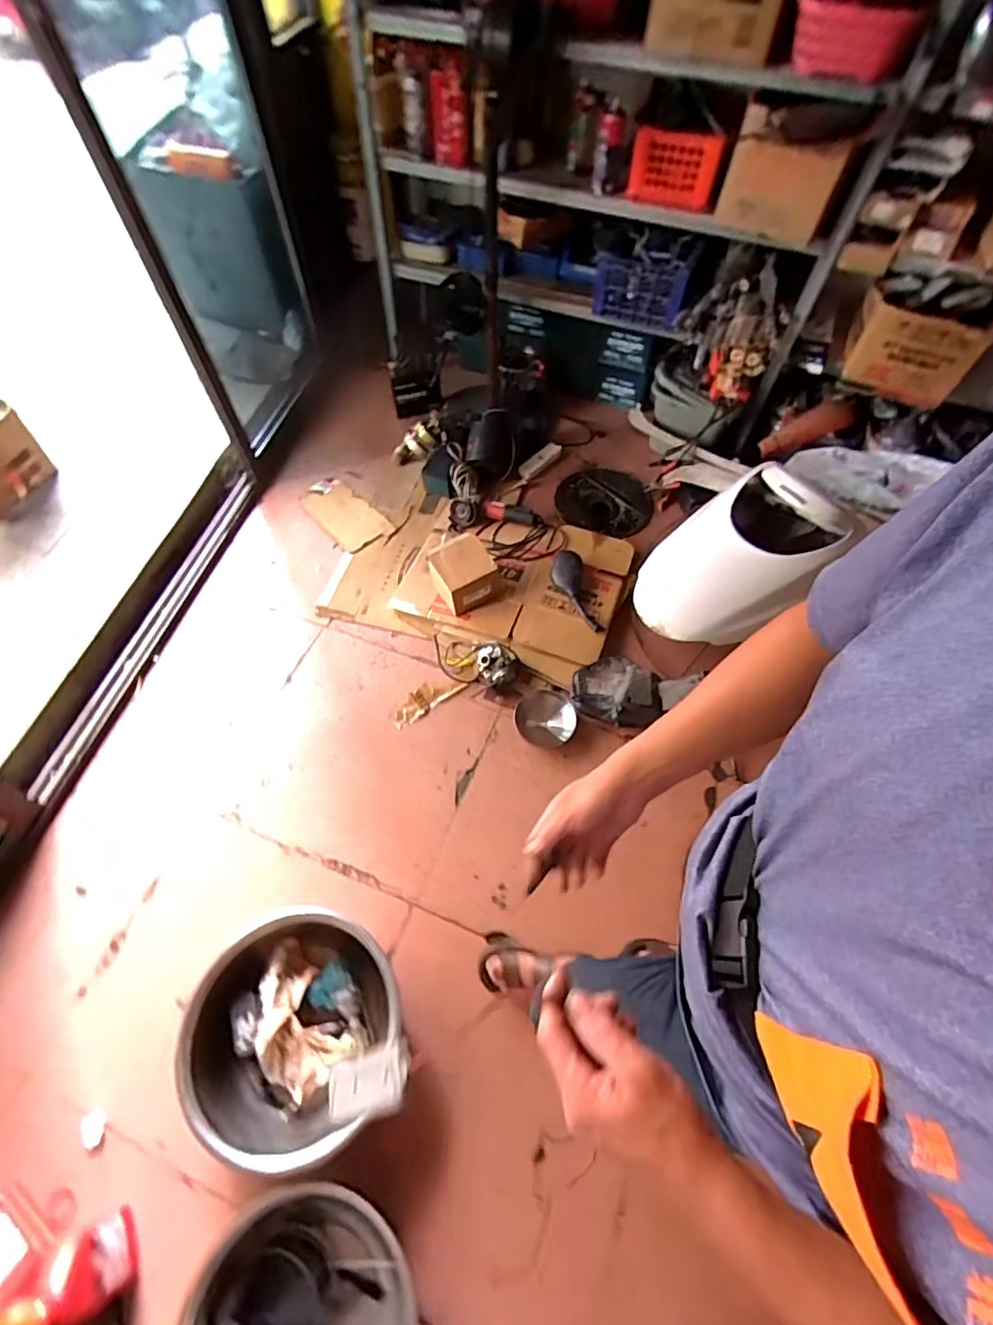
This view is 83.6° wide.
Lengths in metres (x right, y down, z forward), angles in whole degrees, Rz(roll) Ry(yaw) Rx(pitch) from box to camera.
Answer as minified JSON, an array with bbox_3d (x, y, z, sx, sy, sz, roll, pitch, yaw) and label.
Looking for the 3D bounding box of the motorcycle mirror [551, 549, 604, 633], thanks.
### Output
[{"bbox_3d":[0.234,-0.217,1.650,0.104,0.051,0.259,-12,62,-7],"label":"motorcycle mirror"}]

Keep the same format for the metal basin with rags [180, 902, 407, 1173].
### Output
[{"bbox_3d":[-0.395,0.723,1.107,0.385,0.140,0.397,0,61,0],"label":"metal basin with rags"}]

